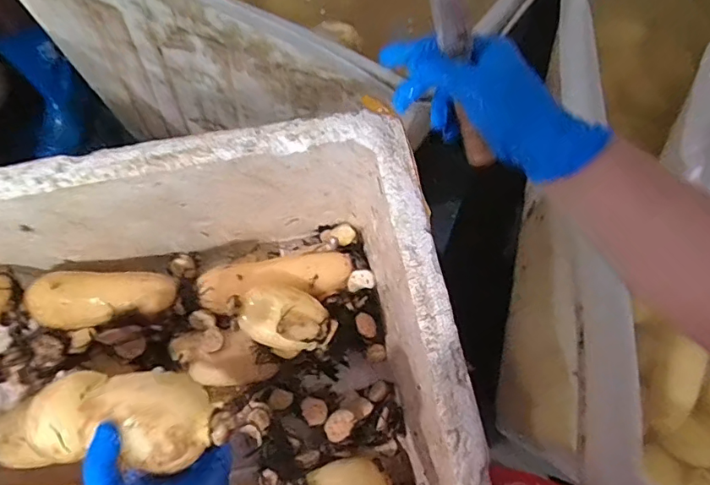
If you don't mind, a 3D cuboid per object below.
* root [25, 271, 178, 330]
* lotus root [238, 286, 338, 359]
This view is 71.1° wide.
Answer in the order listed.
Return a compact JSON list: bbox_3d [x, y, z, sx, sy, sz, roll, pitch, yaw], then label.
[{"bbox_3d":[-0.293,0.059,0.584,0.152,0.050,0.067,-7,103,-13],"label":"root"},{"bbox_3d":[-0.077,0.090,0.562,0.106,0.063,0.075,18,75,4],"label":"lotus root"}]

